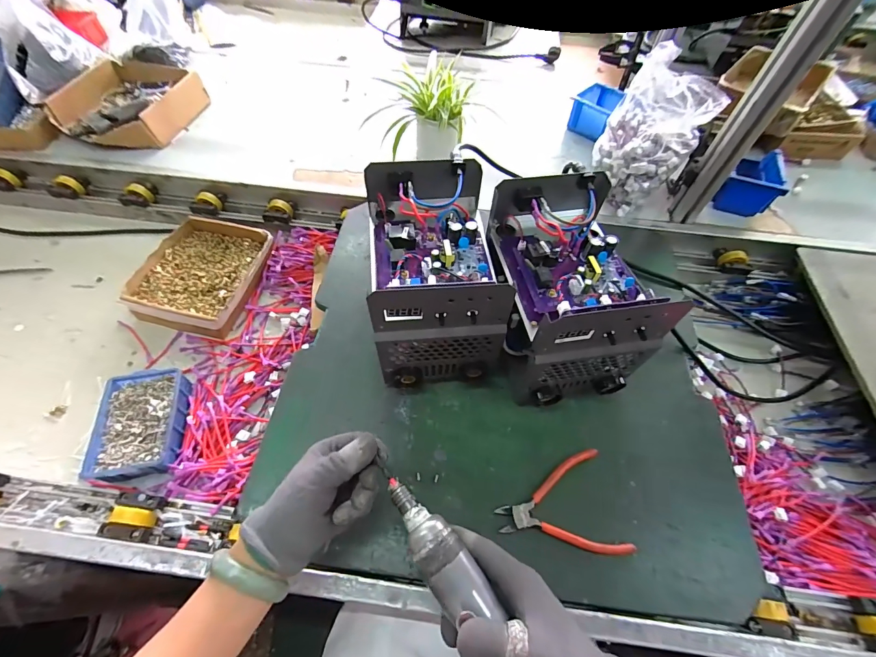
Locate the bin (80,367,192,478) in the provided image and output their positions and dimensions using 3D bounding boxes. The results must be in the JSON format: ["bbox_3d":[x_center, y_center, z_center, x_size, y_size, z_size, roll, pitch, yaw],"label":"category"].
[{"bbox_3d":[-0.418,0.137,0.549,0.106,0.052,0.152,-8,58,-7],"label":"bin"}]

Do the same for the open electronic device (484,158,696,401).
[{"bbox_3d":[0.156,-0.043,0.497,0.148,0.195,0.233,-7,58,-7],"label":"open electronic device"}]

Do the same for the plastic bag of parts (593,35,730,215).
[{"bbox_3d":[0.370,-0.339,0.689,0.139,0.198,0.155,-29,63,-19],"label":"plastic bag of parts"}]

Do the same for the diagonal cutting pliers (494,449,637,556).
[{"bbox_3d":[0.139,0.210,0.436,0.138,0.014,0.109,-11,58,-9],"label":"diagonal cutting pliers"}]

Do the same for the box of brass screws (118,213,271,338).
[{"bbox_3d":[-0.424,-0.105,0.697,0.207,0.043,0.232,12,58,5],"label":"box of brass screws"}]

